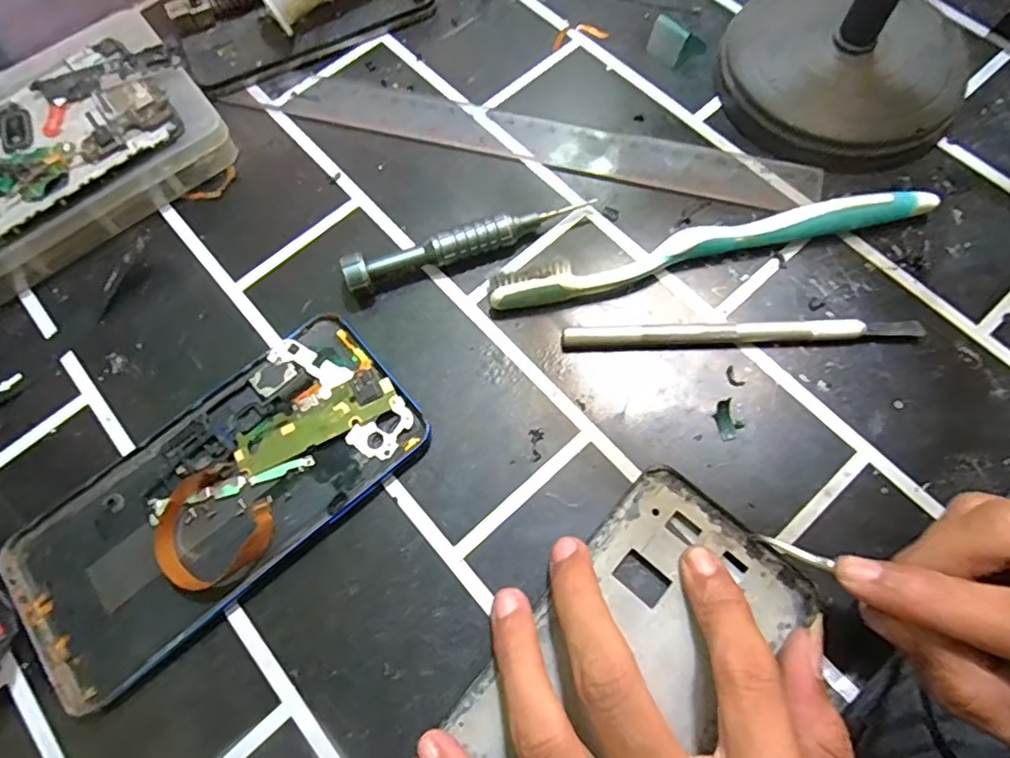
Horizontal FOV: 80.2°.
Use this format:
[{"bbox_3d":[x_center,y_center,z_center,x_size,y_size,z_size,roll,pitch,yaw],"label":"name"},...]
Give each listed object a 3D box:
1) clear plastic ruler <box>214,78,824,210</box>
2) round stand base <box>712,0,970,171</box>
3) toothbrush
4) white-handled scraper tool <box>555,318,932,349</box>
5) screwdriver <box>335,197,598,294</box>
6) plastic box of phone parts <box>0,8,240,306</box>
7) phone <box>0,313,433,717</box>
[{"bbox_3d":[0.005,-0.118,0.285,0.273,0.004,0.034,15,70,9],"label":"clear plastic ruler"},{"bbox_3d":[0.151,-0.140,0.273,0.101,0.024,0.094,-1,70,2],"label":"round stand base"},{"bbox_3d":[0.084,-0.053,0.247,0.182,0.017,0.015,-11,70,-2],"label":"toothbrush"},{"bbox_3d":[0.093,-0.018,0.239,0.139,0.008,0.009,-2,70,2],"label":"white-handled scraper tool"},{"bbox_3d":[-0.016,-0.058,0.257,0.106,0.017,0.014,-21,70,-5],"label":"screwdriver"},{"bbox_3d":[-0.219,-0.095,0.272,0.169,0.032,0.091,-36,72,-11],"label":"plastic box of phone parts"},{"bbox_3d":[-0.108,0.043,0.228,0.153,0.009,0.074,-39,73,-12],"label":"phone"}]

